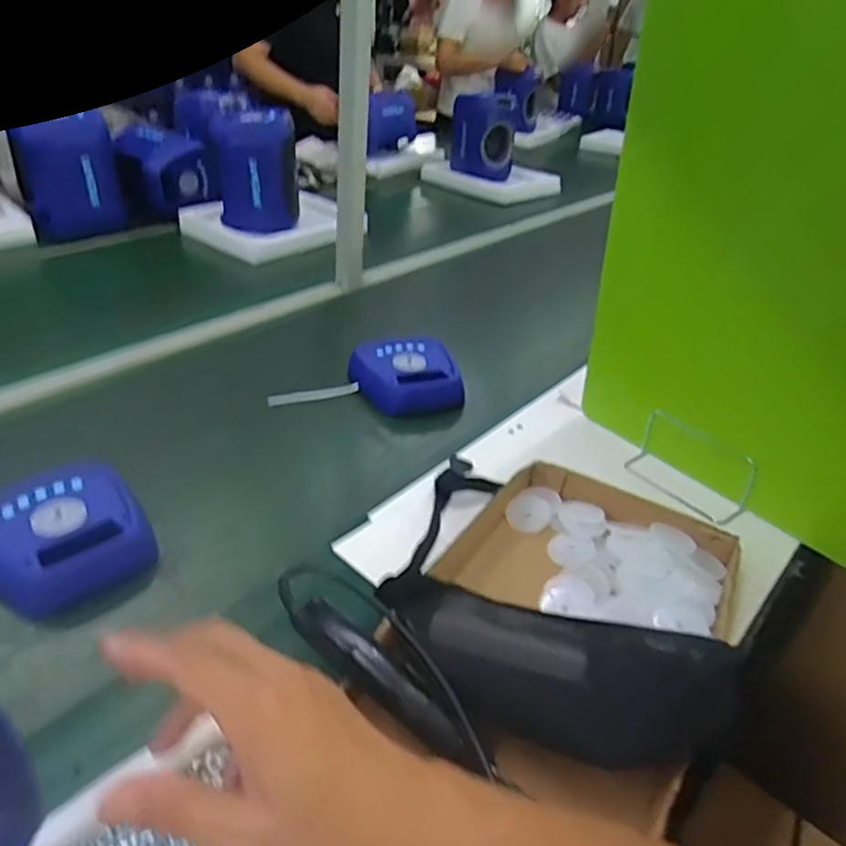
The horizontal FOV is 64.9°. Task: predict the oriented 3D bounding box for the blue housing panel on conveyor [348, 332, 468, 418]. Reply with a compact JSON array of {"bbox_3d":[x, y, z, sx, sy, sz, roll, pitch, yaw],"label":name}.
[{"bbox_3d":[-0.031,-0.072,1.039,0.159,0.064,0.162,-14,38,-27],"label":"blue housing panel on conveyor"}]

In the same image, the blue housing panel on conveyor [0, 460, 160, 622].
[{"bbox_3d":[-0.379,0.116,0.702,0.167,0.045,0.174,-22,42,-35],"label":"blue housing panel on conveyor"}]

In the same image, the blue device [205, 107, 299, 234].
[{"bbox_3d":[-0.382,-0.569,1.503,0.187,0.239,0.182,-4,34,-14],"label":"blue device"}]

